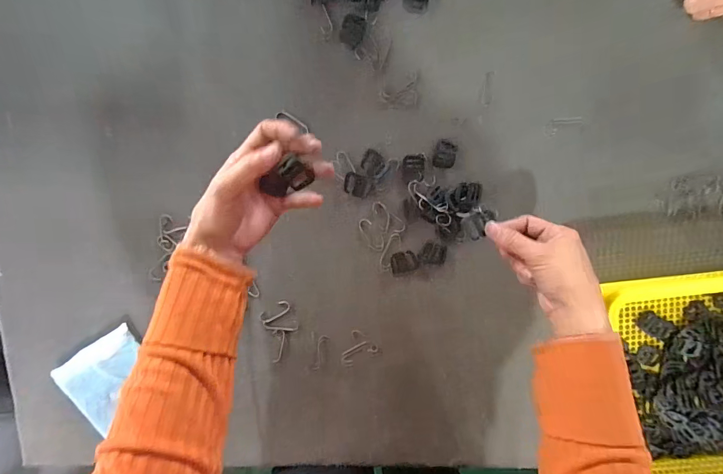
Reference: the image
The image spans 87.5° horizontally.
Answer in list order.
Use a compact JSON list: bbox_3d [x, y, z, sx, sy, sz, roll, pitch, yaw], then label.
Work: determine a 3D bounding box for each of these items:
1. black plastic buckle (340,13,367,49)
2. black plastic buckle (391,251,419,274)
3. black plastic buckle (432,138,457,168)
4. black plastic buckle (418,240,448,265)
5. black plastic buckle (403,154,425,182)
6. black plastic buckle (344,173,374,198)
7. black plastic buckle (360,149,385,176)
[{"bbox_3d":[-0.010,-0.225,0.412,0.026,0.004,0.031,19,99,-2],"label":"black plastic buckle"},{"bbox_3d":[0.052,0.031,0.454,0.031,0.004,0.026,-10,99,2],"label":"black plastic buckle"},{"bbox_3d":[0.096,-0.094,0.431,0.024,0.004,0.031,13,99,-1],"label":"black plastic buckle"},{"bbox_3d":[0.086,0.020,0.451,0.031,0.004,0.027,17,99,-2],"label":"black plastic buckle"},{"bbox_3d":[0.060,-0.080,0.435,0.024,0.004,0.030,3,99,0],"label":"black plastic buckle"},{"bbox_3d":[-0.005,-0.060,0.437,0.031,0.004,0.025,17,99,-2],"label":"black plastic buckle"},{"bbox_3d":[0.013,-0.084,0.433,0.028,0.005,0.024,40,98,-5],"label":"black plastic buckle"}]

